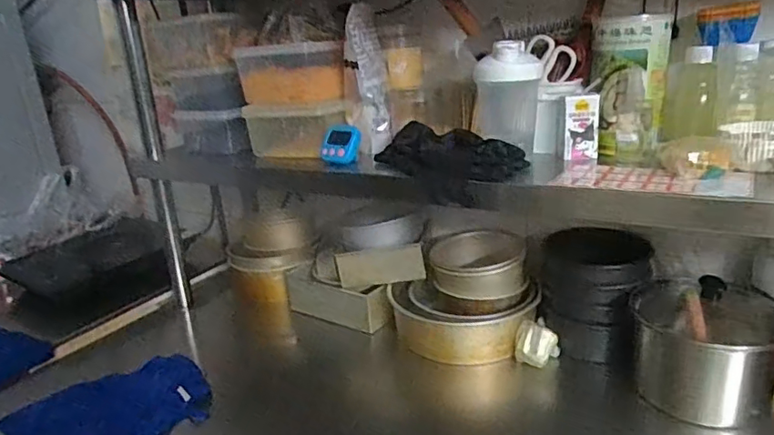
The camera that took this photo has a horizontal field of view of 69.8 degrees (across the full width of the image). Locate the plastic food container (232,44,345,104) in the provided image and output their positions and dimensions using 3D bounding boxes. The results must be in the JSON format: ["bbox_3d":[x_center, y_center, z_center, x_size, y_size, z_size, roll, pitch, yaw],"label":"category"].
[{"bbox_3d":[-0.156,-0.238,0.918,0.170,0.089,0.076,5,22,27],"label":"plastic food container"}]

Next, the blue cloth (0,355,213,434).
[{"bbox_3d":[-0.396,0.281,0.811,0.217,0.047,0.230,11,25,39],"label":"blue cloth"}]

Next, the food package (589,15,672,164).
[{"bbox_3d":[0.331,-0.170,0.748,0.096,0.182,0.066,0,20,15],"label":"food package"}]

